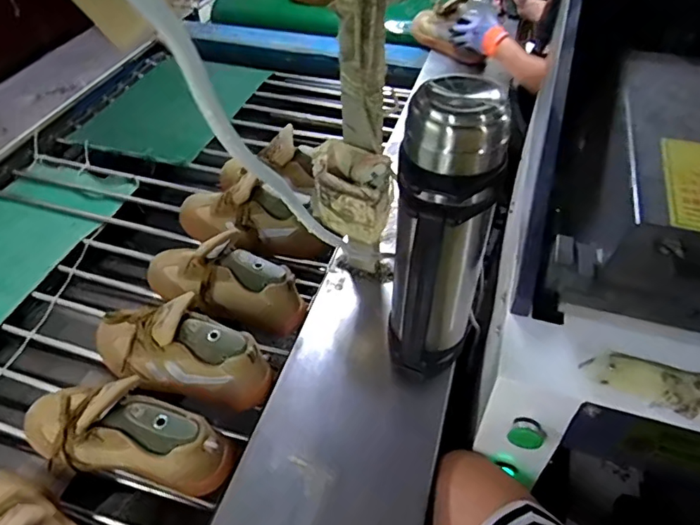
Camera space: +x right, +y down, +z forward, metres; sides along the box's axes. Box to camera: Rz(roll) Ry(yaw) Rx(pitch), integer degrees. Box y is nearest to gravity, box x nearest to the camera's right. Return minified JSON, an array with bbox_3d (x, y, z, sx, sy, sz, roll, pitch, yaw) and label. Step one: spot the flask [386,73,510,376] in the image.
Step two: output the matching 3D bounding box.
[{"bbox_3d":[0.107,-0.012,0.614,0.114,0.383,0.117,18,51,14],"label":"flask"}]

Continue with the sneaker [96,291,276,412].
[{"bbox_3d":[-0.246,0.125,0.738,0.267,0.124,0.105,18,51,14],"label":"sneaker"}]

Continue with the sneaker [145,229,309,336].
[{"bbox_3d":[-0.208,0.036,0.836,0.278,0.150,0.094,12,50,9],"label":"sneaker"}]

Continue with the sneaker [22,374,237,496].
[{"bbox_3d":[-0.290,0.210,0.651,0.281,0.107,0.095,9,50,6],"label":"sneaker"}]

